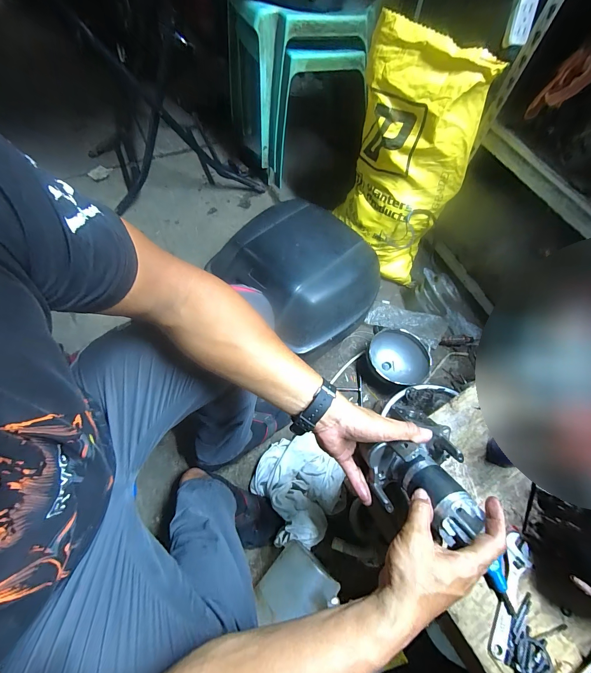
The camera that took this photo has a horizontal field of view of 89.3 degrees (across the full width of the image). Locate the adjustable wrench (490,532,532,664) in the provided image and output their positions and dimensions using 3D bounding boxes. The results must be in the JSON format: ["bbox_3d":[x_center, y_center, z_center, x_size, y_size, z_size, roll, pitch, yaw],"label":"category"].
[{"bbox_3d":[0.294,0.350,0.405,0.032,0.009,0.148,24,65,9],"label":"adjustable wrench"}]

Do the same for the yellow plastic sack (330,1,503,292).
[{"bbox_3d":[0.266,-0.434,0.811,0.338,0.512,0.159,29,66,11],"label":"yellow plastic sack"}]

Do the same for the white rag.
[{"bbox_3d":[0.009,0.349,0.701,0.218,0.070,0.217,-40,72,-20],"label":"white rag"}]

